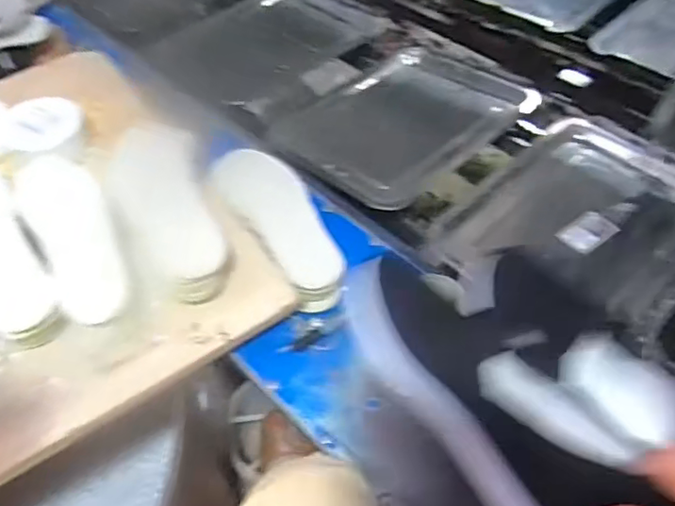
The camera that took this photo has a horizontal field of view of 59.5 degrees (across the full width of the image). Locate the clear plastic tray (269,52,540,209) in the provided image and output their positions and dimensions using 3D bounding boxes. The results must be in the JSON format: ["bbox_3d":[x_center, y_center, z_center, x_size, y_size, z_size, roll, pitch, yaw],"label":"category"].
[{"bbox_3d":[0.095,-0.197,0.914,0.356,0.055,0.280,-36,58,-27],"label":"clear plastic tray"}]

